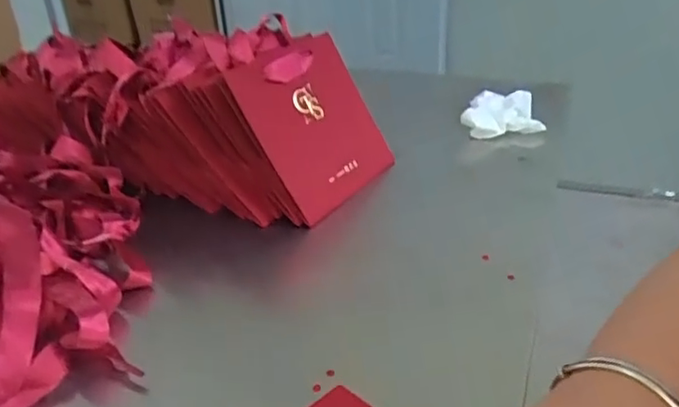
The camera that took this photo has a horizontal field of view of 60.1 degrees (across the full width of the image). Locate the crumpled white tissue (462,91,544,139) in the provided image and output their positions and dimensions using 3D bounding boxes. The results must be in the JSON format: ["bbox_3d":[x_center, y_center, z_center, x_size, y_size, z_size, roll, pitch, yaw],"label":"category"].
[{"bbox_3d":[0.177,-0.102,0.641,0.082,0.026,0.088,3,30,12],"label":"crumpled white tissue"}]

